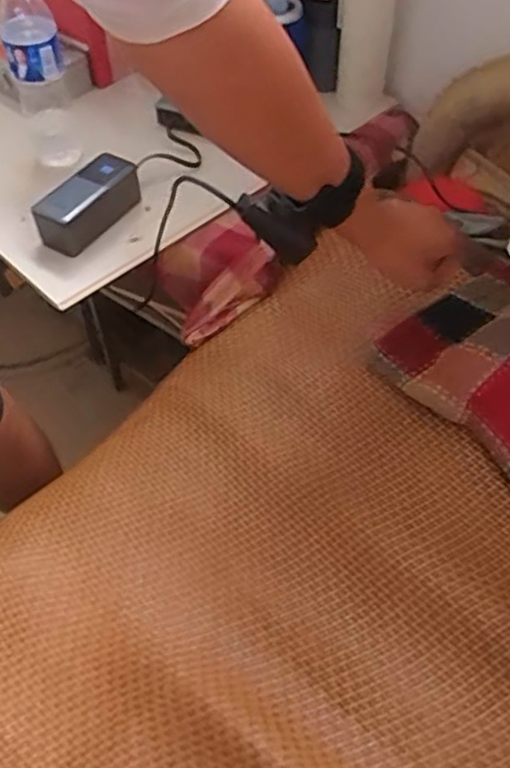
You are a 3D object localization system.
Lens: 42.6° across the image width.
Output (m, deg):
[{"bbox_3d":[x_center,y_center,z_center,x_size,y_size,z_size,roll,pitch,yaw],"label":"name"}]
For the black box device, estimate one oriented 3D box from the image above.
[{"bbox_3d":[-0.186,-0.211,0.752,0.060,0.047,0.130,31,58,23],"label":"black box device"}]

